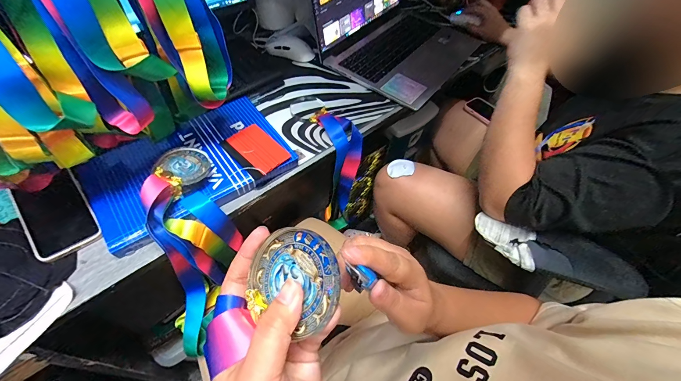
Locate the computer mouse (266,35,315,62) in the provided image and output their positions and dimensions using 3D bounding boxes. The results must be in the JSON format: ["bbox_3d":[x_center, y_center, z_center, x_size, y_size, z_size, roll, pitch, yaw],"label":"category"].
[{"bbox_3d":[-0.120,-0.331,0.693,0.117,0.029,0.057,24,56,12],"label":"computer mouse"}]

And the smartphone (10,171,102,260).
[{"bbox_3d":[-0.392,0.033,0.414,0.072,0.009,0.130,-32,71,-29],"label":"smartphone"}]

